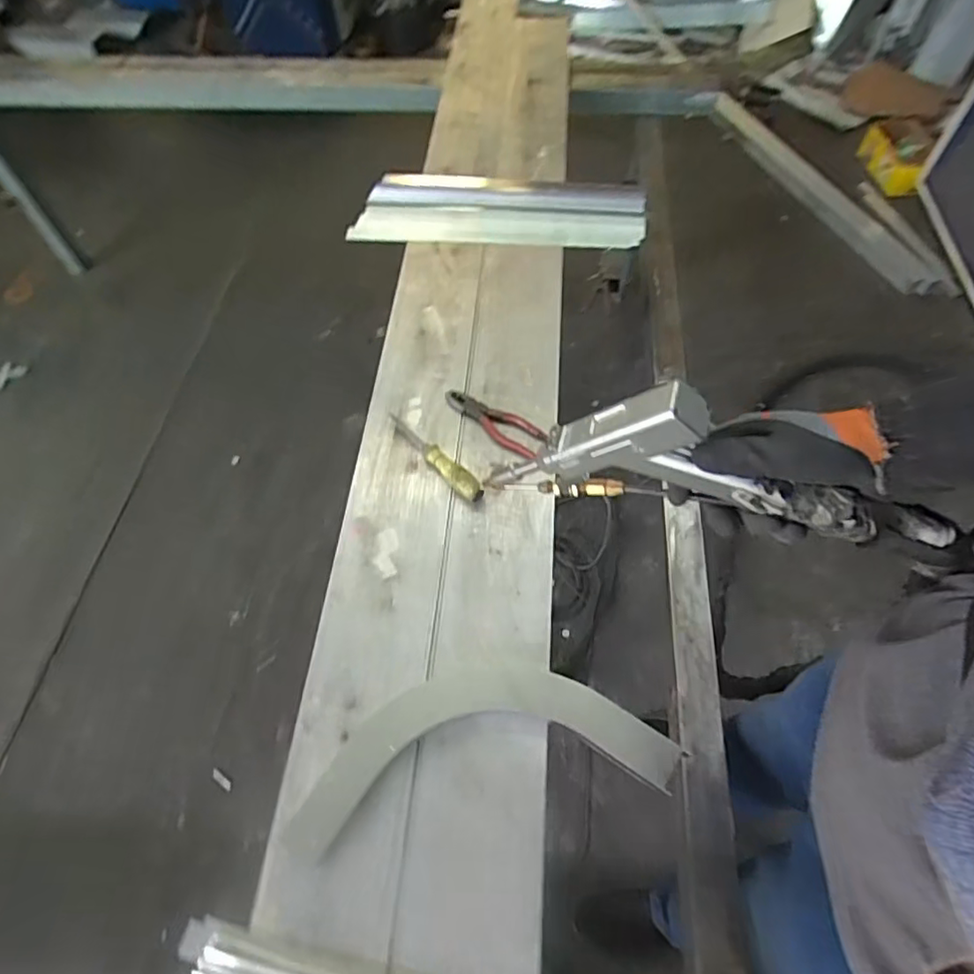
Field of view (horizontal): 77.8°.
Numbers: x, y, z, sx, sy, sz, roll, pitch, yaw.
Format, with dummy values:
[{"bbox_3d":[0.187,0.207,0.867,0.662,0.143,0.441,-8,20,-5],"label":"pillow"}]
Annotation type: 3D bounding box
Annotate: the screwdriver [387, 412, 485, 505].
[{"bbox_3d":[-0.080,-0.049,0.900,0.028,0.039,0.202,-37,65,-20],"label":"screwdriver"}]

